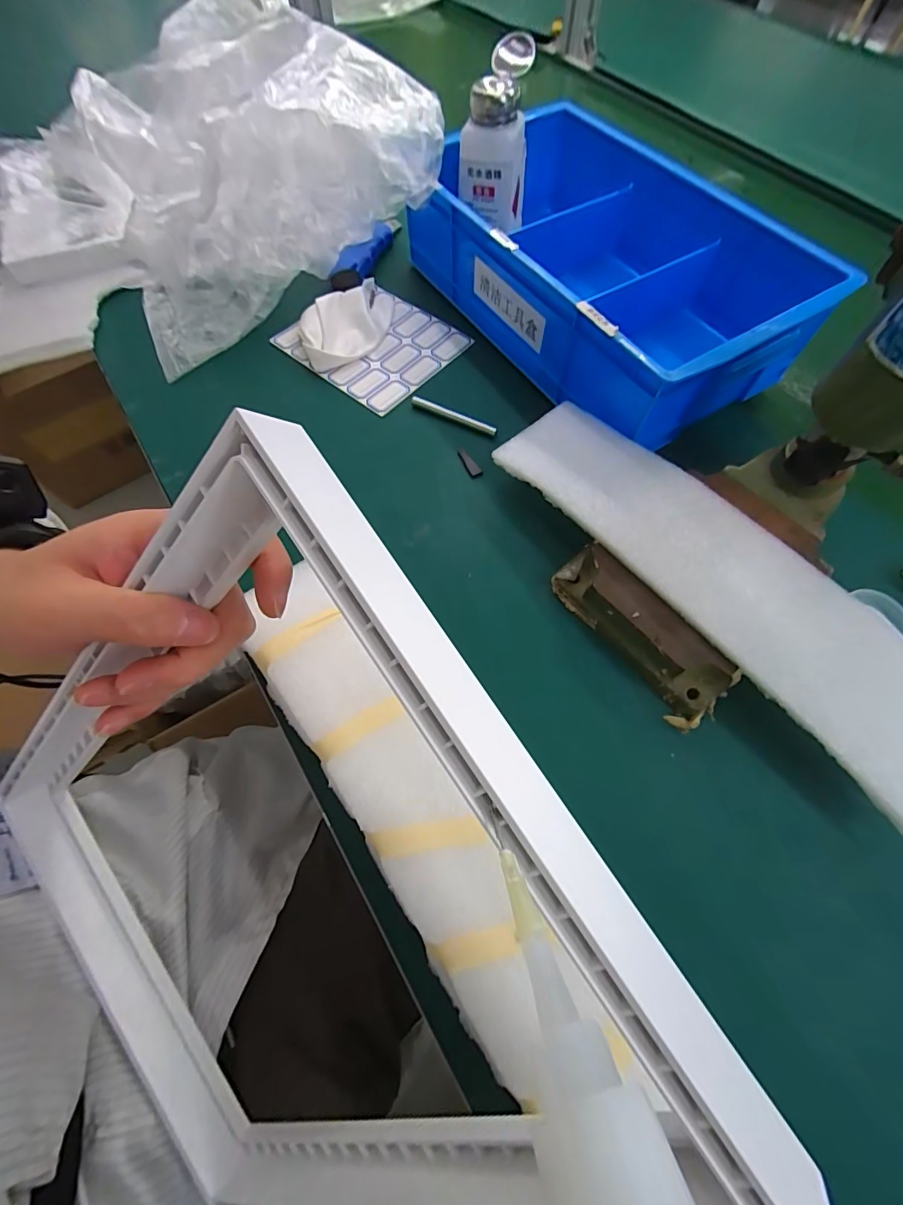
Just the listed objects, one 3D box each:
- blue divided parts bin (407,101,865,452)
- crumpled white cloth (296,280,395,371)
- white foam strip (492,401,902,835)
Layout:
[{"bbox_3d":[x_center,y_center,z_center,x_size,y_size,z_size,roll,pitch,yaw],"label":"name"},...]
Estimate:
[{"bbox_3d":[0.127,-0.288,0.379,0.193,0.093,0.331,-32,70,-10],"label":"blue divided parts bin"},{"bbox_3d":[-0.095,-0.263,0.404,0.112,0.023,0.069,-38,72,-19],"label":"crumpled white cloth"},{"bbox_3d":[0.163,-0.023,0.270,0.082,0.014,0.315,-38,70,-9],"label":"white foam strip"}]

